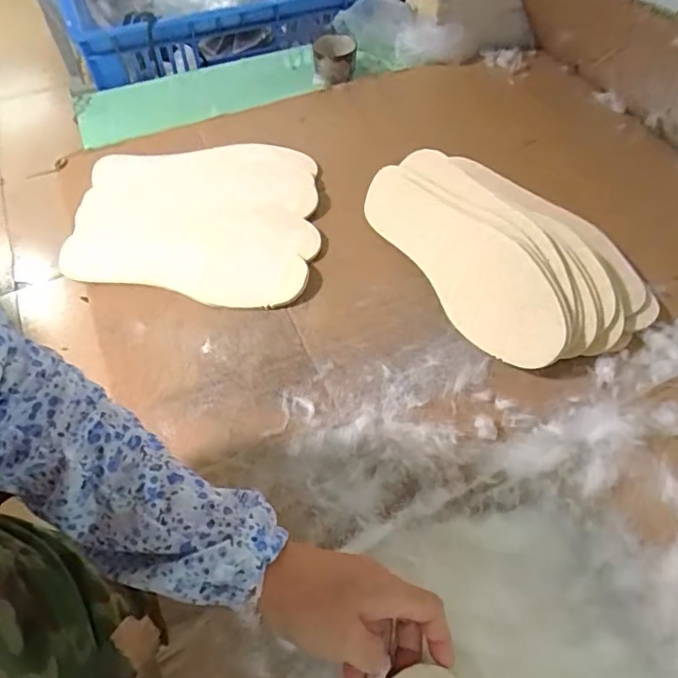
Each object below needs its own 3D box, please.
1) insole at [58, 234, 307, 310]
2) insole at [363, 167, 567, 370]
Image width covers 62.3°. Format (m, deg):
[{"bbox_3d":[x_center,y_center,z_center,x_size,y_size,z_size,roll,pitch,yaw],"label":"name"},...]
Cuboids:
[{"bbox_3d":[-0.172,-0.082,0.615,0.269,0.011,0.082,8,57,8],"label":"insole"},{"bbox_3d":[0.115,-0.083,0.571,0.012,0.094,0.278,6,35,-49],"label":"insole"}]

